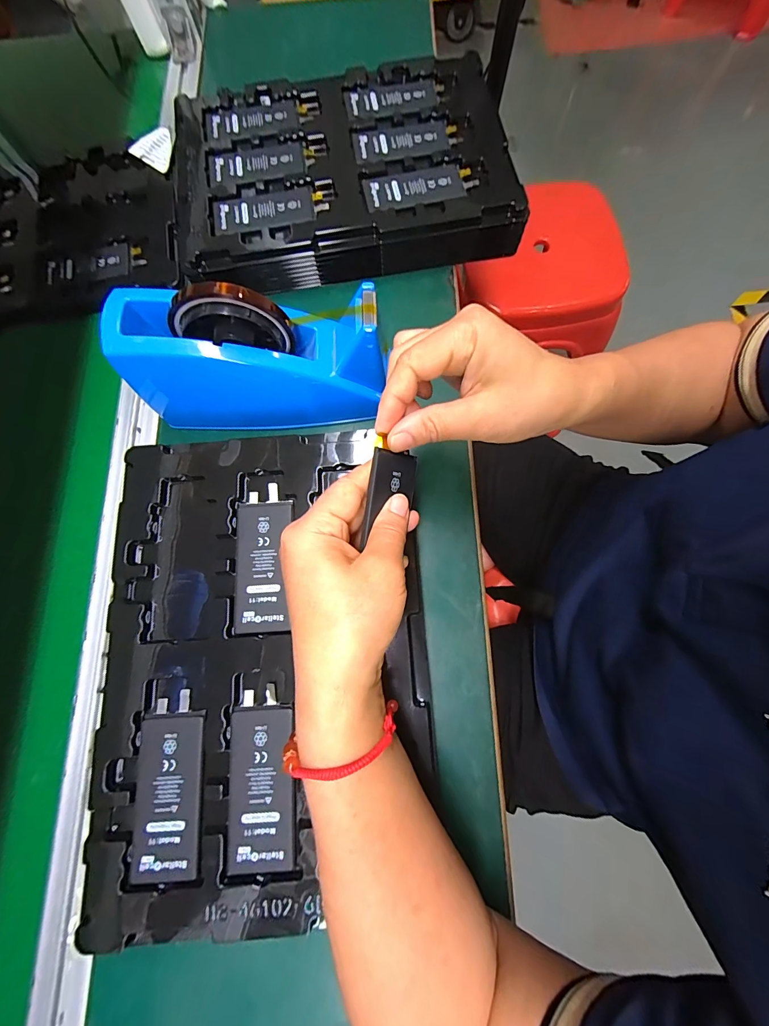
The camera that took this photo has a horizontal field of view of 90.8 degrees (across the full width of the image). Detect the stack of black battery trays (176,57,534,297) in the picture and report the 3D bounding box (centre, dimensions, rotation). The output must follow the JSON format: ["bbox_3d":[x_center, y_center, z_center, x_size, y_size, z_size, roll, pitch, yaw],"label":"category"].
[{"bbox_3d":[-0.050,-0.353,0.402,0.342,0.048,0.230,-10,76,-1],"label":"stack of black battery trays"}]

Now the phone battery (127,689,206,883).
[{"bbox_3d":[-0.144,0.181,0.253,0.044,0.004,0.106,-3,76,1],"label":"phone battery"}]

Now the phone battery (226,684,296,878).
[{"bbox_3d":[-0.082,0.177,0.255,0.043,0.004,0.107,-3,76,1],"label":"phone battery"}]

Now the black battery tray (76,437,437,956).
[{"bbox_3d":[-0.081,0.103,0.293,0.228,0.053,0.324,-3,76,1],"label":"black battery tray"}]

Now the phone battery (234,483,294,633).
[{"bbox_3d":[-0.092,0.034,0.288,0.042,0.004,0.107,-2,76,1],"label":"phone battery"}]

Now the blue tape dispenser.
[{"bbox_3d":[-0.099,-0.125,0.309,0.204,0.107,0.072,2,76,2],"label":"blue tape dispenser"}]

